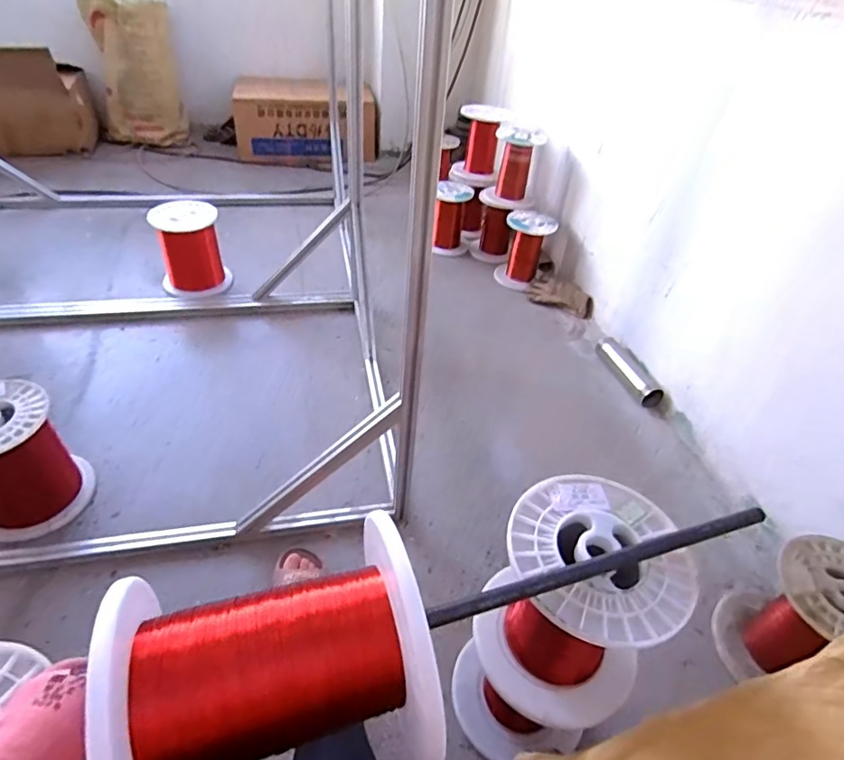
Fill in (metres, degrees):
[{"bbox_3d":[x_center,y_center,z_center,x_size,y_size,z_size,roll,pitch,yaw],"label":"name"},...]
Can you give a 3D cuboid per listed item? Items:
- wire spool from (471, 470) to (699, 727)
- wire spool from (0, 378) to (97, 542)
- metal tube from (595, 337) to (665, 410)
[{"bbox_3d":[0.186,0.269,0.638,0.197,0.218,0.202,3,41,-3],"label":"wire spool"},{"bbox_3d":[-0.792,0.161,1.008,0.215,0.244,0.206,33,49,26],"label":"wire spool"},{"bbox_3d":[0.586,-0.029,1.505,0.069,0.063,0.267,-10,45,-16],"label":"metal tube"}]

